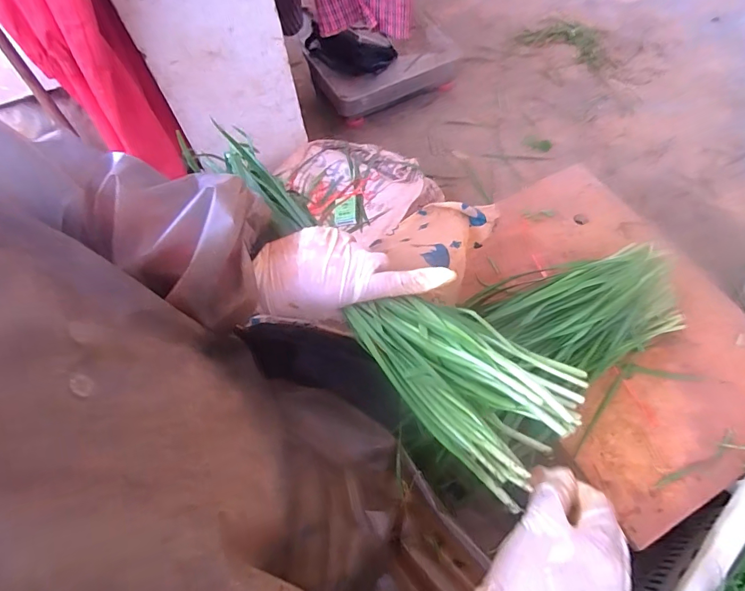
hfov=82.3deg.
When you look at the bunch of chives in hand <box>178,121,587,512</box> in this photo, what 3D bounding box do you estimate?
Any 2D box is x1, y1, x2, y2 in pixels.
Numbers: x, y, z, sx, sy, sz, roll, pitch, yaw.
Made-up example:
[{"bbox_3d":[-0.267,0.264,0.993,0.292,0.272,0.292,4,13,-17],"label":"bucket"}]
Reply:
[{"bbox_3d":[-0.013,-0.023,0.398,0.098,0.072,0.445,-40,70,-18],"label":"bunch of chives in hand"}]

